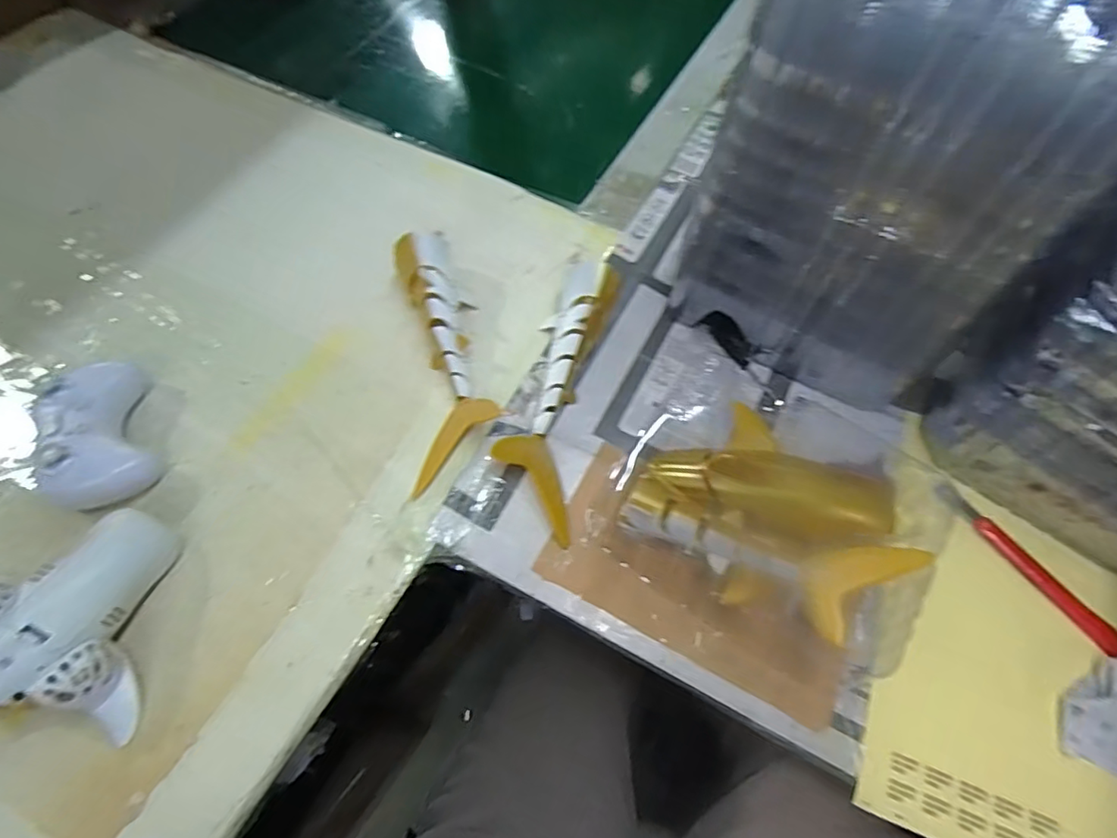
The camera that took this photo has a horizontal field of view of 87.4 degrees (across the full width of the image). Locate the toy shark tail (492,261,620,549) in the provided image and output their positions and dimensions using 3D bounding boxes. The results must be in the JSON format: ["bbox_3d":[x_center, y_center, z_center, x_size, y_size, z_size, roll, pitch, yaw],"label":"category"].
[{"bbox_3d":[-0.001,-0.022,0.442,0.063,0.045,0.216,11,62,5],"label":"toy shark tail"}]

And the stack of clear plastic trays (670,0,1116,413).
[{"bbox_3d":[0.215,-0.165,0.389,0.211,0.279,0.166,24,64,11],"label":"stack of clear plastic trays"}]

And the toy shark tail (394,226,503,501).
[{"bbox_3d":[-0.090,-0.053,0.451,0.064,0.049,0.211,-8,62,-5],"label":"toy shark tail"}]

